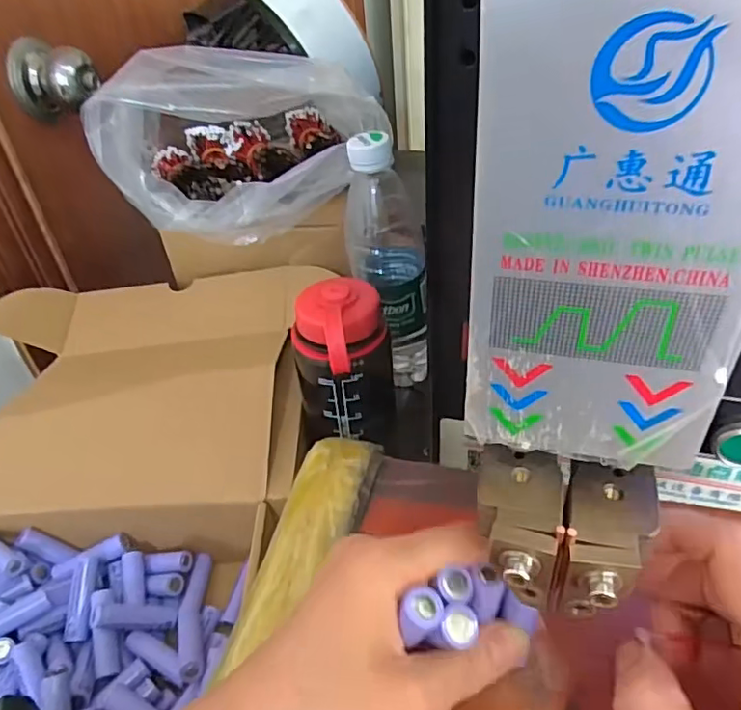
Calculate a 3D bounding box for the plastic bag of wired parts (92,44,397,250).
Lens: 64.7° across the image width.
[{"bbox_3d":[-0.141,-0.193,0.507,0.204,0.120,0.182,24,47,33],"label":"plastic bag of wired parts"}]

